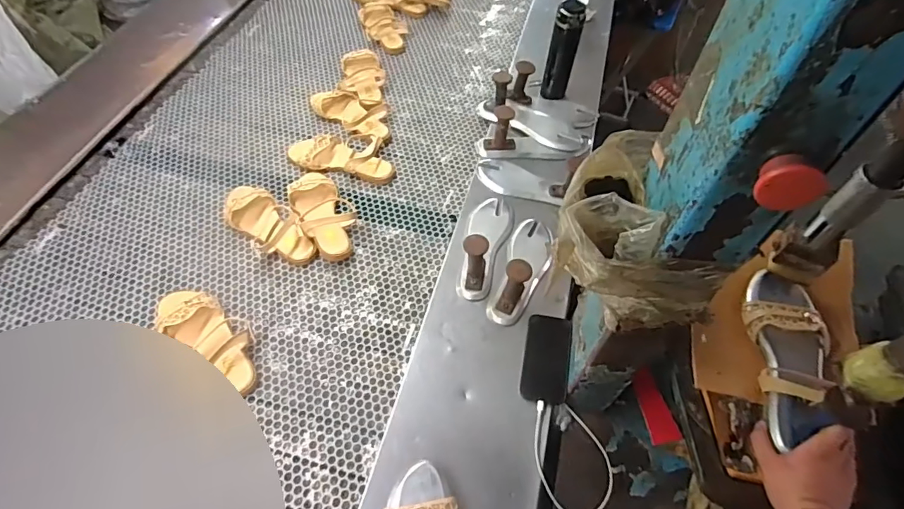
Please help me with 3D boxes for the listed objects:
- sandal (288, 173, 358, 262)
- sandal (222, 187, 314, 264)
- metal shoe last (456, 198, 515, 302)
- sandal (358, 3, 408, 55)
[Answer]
[{"bbox_3d":[-0.257,-0.089,0.971,0.108,0.057,0.223,-23,61,-14],"label":"sandal"},{"bbox_3d":[-0.371,-0.064,0.952,0.239,0.056,0.097,39,66,21],"label":"sandal"},{"bbox_3d":[0.063,-0.045,0.879,0.082,0.104,0.235,10,59,6],"label":"metal shoe last"},{"bbox_3d":[-0.195,-0.659,1.382,0.114,0.049,0.232,-15,56,-10],"label":"sandal"}]

